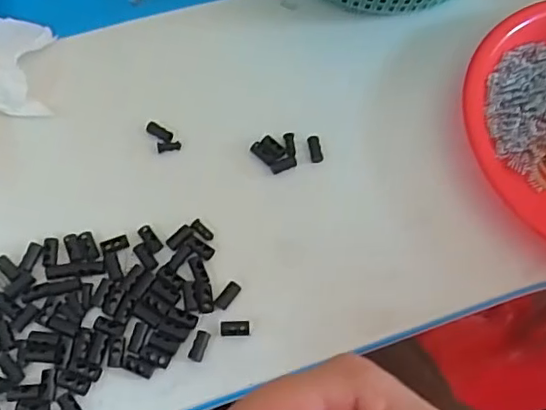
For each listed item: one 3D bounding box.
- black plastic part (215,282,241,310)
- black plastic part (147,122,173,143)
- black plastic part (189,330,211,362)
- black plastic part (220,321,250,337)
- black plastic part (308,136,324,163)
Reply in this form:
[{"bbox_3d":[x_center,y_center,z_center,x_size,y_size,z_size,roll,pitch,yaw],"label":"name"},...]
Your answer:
[{"bbox_3d":[-0.028,0.057,0.367,0.009,0.004,0.019,32,67,11],"label":"black plastic part"},{"bbox_3d":[-0.079,-0.051,0.407,0.019,0.004,0.008,27,66,9],"label":"black plastic part"},{"bbox_3d":[-0.045,0.086,0.354,0.009,0.004,0.018,19,65,6],"label":"black plastic part"},{"bbox_3d":[-0.023,0.076,0.359,0.018,0.004,0.010,-1,65,-4],"label":"black plastic part"},{"bbox_3d":[0.030,-0.039,0.406,0.009,0.004,0.020,-8,66,-7],"label":"black plastic part"}]

